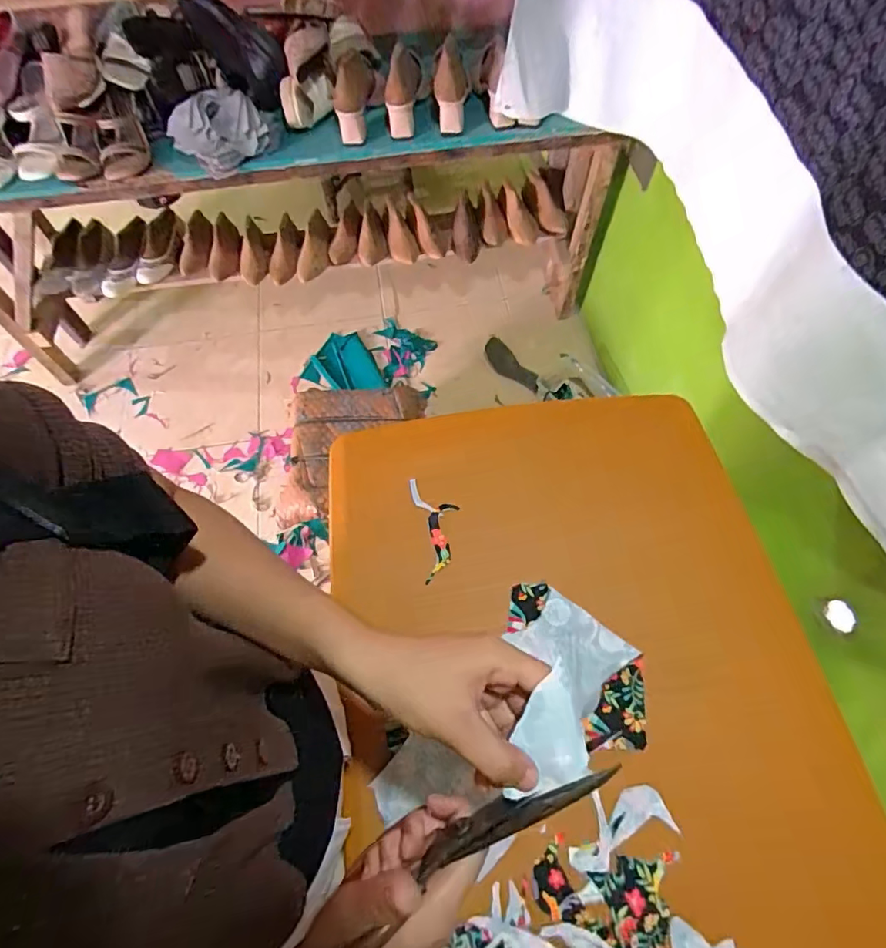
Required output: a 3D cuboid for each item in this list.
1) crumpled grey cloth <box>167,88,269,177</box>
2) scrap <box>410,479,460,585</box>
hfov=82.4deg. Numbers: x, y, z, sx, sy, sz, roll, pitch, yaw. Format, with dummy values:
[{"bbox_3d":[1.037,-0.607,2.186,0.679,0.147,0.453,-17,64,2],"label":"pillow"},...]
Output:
[{"bbox_3d":[-0.449,-0.684,1.013,0.175,0.072,0.150,-27,67,-11],"label":"crumpled grey cloth"},{"bbox_3d":[-0.005,0.060,0.575,0.049,0.009,0.119,-10,65,-3],"label":"scrap"}]

